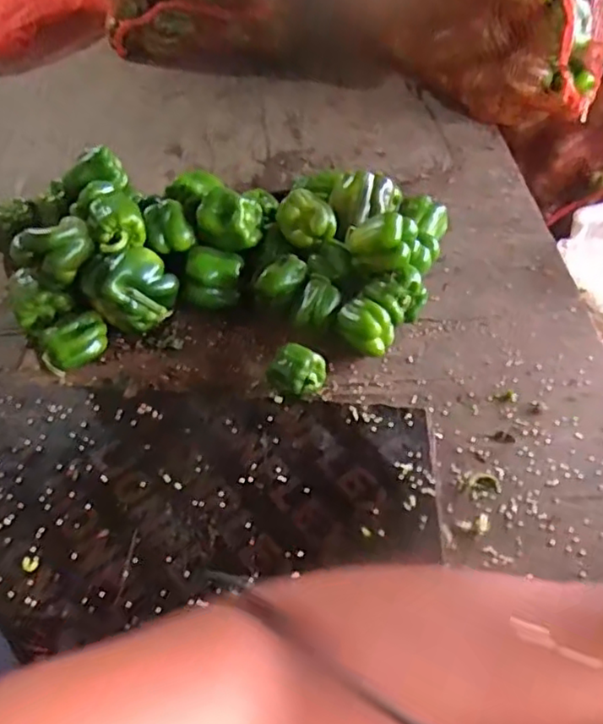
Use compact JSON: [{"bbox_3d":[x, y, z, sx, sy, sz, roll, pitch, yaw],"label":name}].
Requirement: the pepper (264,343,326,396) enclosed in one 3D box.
[{"bbox_3d":[-0.009,0.011,0.722,0.067,0.050,0.051,26,54,25],"label":"pepper"}]

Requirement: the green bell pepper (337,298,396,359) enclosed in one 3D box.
[{"bbox_3d":[0.077,-0.039,0.768,0.067,0.057,0.049,32,57,29],"label":"green bell pepper"}]

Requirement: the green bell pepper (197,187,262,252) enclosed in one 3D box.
[{"bbox_3d":[-0.094,-0.183,0.823,0.084,0.060,0.064,-7,48,-1],"label":"green bell pepper"}]

